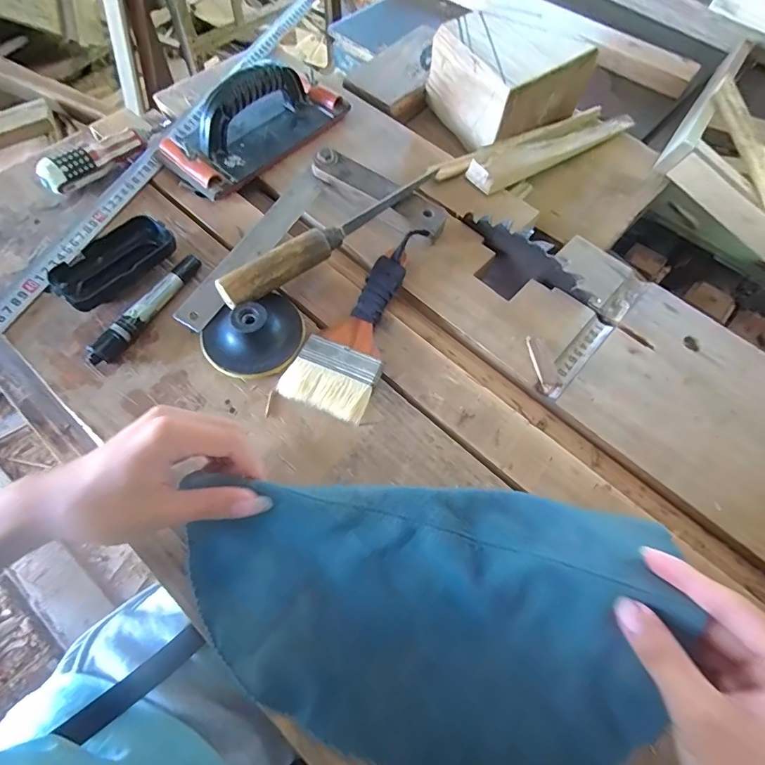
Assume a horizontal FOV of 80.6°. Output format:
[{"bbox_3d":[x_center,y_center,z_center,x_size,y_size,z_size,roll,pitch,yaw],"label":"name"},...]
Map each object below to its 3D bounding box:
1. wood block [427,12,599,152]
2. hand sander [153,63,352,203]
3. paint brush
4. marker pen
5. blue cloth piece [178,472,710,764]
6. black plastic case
[{"bbox_3d":[0.155,-0.379,0.562,0.146,0.096,0.139,-28,68,-15],"label":"wood block"},{"bbox_3d":[-0.155,-0.312,0.502,0.123,0.067,0.210,38,68,15],"label":"hand sander"},{"bbox_3d":[-0.020,-0.061,0.409,0.073,0.023,0.188,20,64,8],"label":"paint brush"},{"bbox_3d":[-0.212,-0.067,0.406,0.015,0.019,0.129,26,65,10],"label":"marker pen"},{"bbox_3d":[0.014,0.157,0.288,0.299,0.043,0.173,5,86,10],"label":"blue cloth piece"},{"bbox_3d":[-0.248,-0.110,0.424,0.048,0.026,0.108,40,68,16],"label":"black plastic case"}]

